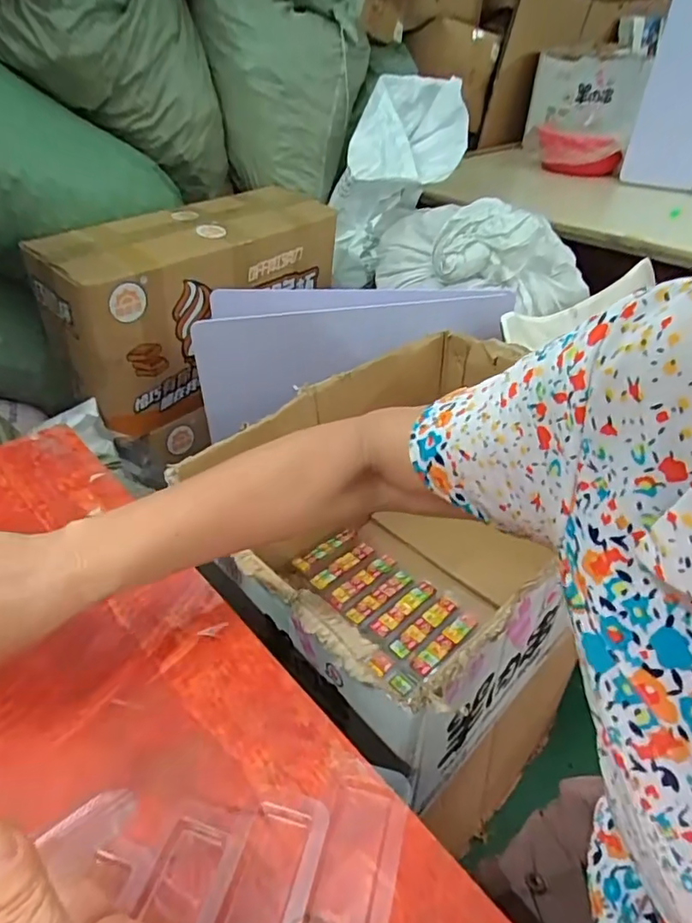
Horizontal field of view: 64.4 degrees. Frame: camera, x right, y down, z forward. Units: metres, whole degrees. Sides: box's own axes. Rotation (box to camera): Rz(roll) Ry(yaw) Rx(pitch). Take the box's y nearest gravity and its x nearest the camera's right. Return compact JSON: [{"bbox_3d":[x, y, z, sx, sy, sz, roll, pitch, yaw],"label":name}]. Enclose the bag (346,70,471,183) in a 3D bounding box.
[{"bbox_3d":[0.154,-0.793,1.311,0.213,0.197,0.218,22,42,23],"label":"bag"}]

